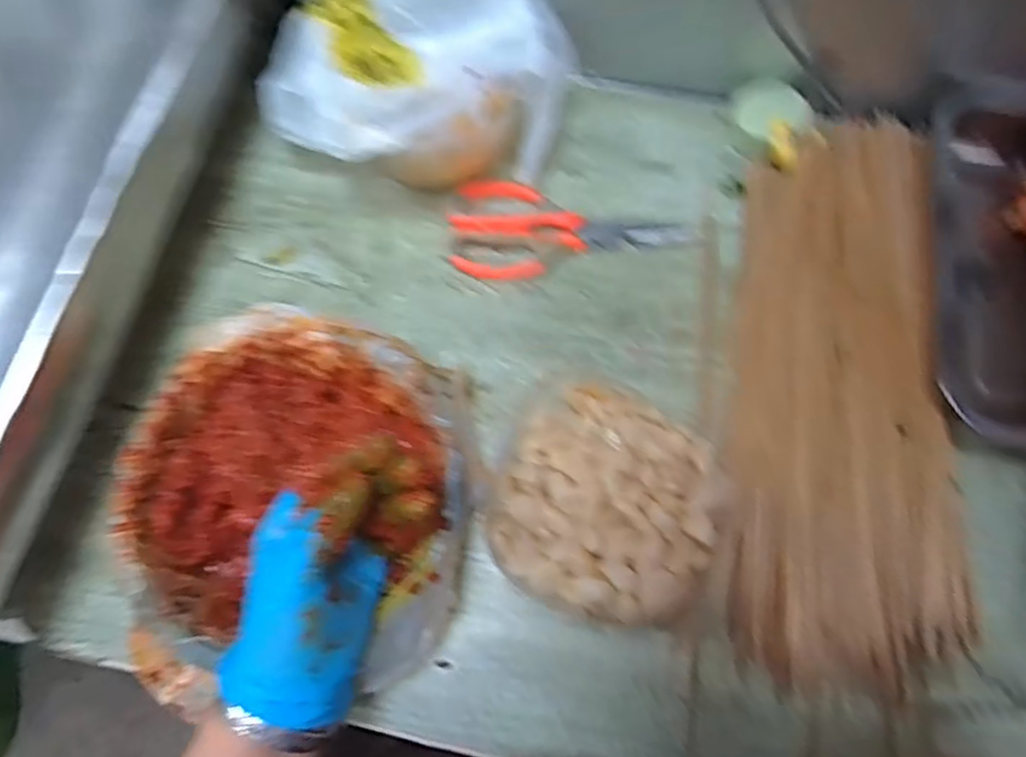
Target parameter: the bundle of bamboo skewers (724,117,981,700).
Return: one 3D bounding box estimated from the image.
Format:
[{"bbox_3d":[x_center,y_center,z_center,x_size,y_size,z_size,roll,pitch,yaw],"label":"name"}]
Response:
[{"bbox_3d":[0.242,-0.007,0.461,0.157,0.034,0.428,5,72,1],"label":"bundle of bamboo skewers"}]

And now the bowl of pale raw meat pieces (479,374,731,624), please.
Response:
[{"bbox_3d":[0.066,0.081,0.408,0.159,0.072,0.140,23,73,7],"label":"bowl of pale raw meat pieces"}]

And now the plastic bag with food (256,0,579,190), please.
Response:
[{"bbox_3d":[-0.074,-0.233,0.488,0.218,0.127,0.181,17,72,5],"label":"plastic bag with food"}]

